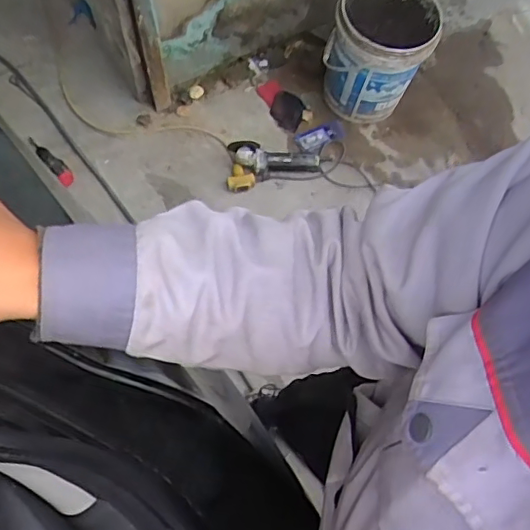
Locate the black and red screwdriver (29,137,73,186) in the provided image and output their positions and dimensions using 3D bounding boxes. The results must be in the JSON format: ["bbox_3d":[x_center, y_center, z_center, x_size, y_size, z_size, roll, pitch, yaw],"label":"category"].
[{"bbox_3d":[-0.628,-0.313,1.645,0.046,0.031,0.220,-38,72,-18],"label":"black and red screwdriver"}]

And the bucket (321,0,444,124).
[{"bbox_3d":[0.328,-0.615,1.662,0.288,0.323,0.279,13,65,3],"label":"bucket"}]

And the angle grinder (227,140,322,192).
[{"bbox_3d":[0.027,-0.291,1.677,0.274,0.090,0.118,4,64,-1],"label":"angle grinder"}]

